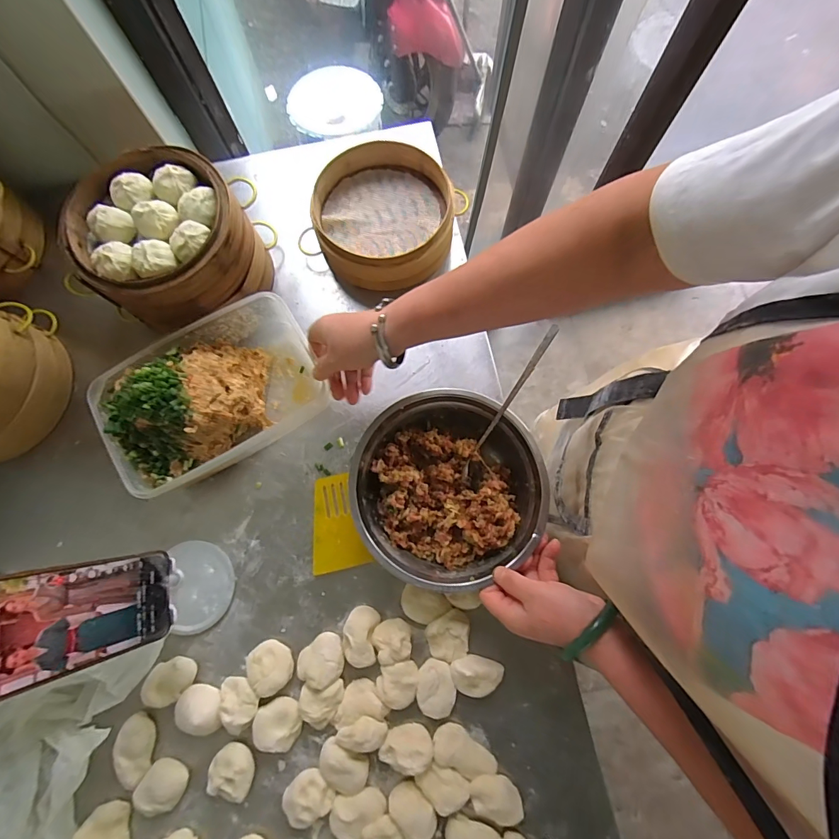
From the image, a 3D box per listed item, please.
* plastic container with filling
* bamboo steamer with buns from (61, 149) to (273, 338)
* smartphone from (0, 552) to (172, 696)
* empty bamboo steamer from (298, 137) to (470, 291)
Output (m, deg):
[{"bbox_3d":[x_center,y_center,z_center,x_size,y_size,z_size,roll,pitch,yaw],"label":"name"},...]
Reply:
[{"bbox_3d":[-0.228,-0.024,0.460,0.231,0.109,0.148,-29,76,-6],"label":"plastic container with filling"},{"bbox_3d":[-0.280,-0.193,0.474,0.160,0.116,0.182,28,79,7],"label":"bamboo steamer with buns"},{"bbox_3d":[-0.260,0.149,0.307,0.004,0.163,0.073,-11,77,16],"label":"smartphone"},{"bbox_3d":[-0.044,-0.257,0.525,0.173,0.058,0.167,18,77,6],"label":"empty bamboo steamer"}]

